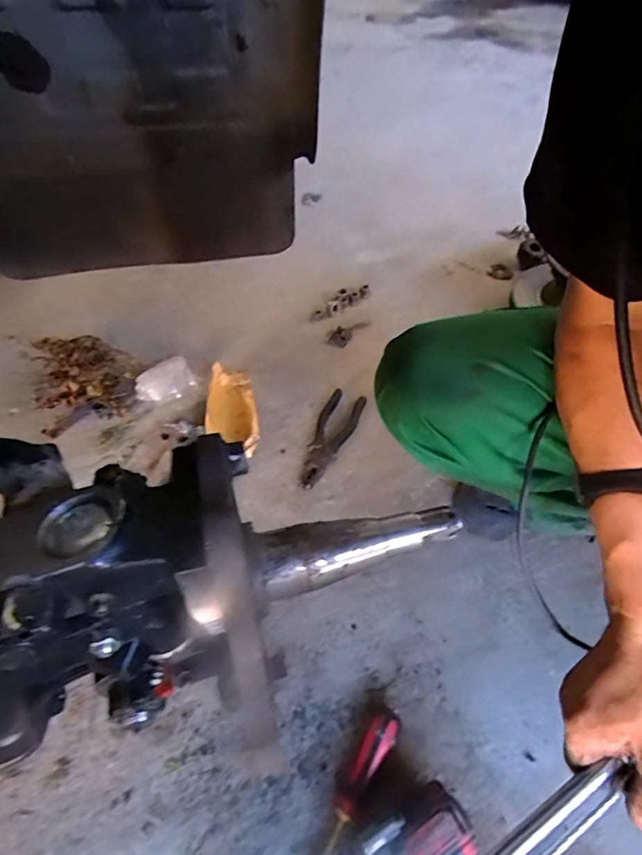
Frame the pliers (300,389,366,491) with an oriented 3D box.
[{"bbox_3d":[0.015,0.018,0.773,0.058,0.019,0.193,17,53,13],"label":"pliers"}]

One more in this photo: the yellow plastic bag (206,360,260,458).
[{"bbox_3d":[-0.145,-0.027,0.799,0.080,0.039,0.184,-6,51,-5],"label":"yellow plastic bag"}]

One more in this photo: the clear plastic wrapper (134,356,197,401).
[{"bbox_3d":[-0.266,-0.078,0.843,0.061,0.048,0.102,36,59,25],"label":"clear plastic wrapper"}]

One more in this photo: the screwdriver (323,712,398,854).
[{"bbox_3d":[0.018,0.377,0.470,0.028,0.038,0.202,26,56,20],"label":"screwdriver"}]

